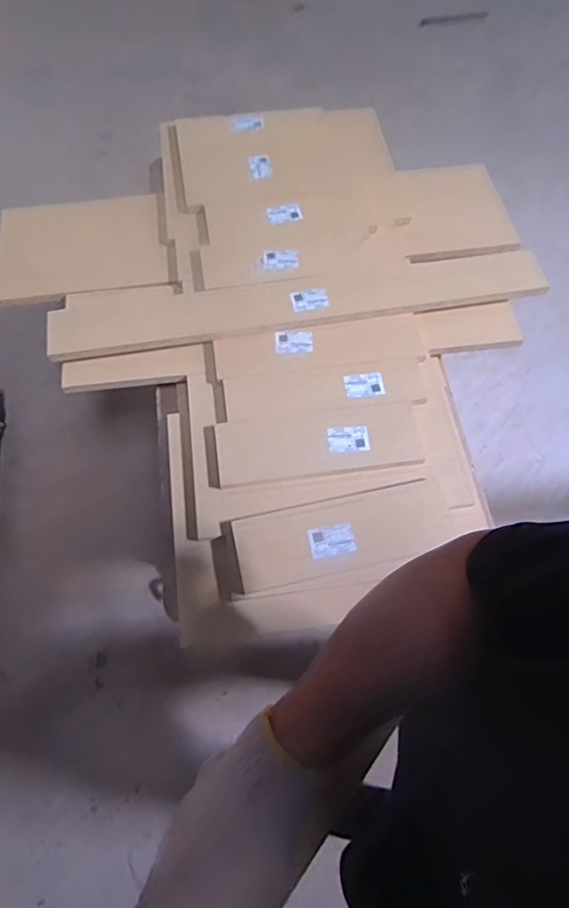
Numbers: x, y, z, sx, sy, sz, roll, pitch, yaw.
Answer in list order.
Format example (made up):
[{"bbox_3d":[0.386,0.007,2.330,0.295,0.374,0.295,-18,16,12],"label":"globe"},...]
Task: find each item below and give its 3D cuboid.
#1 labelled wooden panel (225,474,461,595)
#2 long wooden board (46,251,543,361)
[{"bbox_3d":[0.077,0.117,0.697,0.314,0.023,0.112,-12,67,-6],"label":"labelled wooden panel"},{"bbox_3d":[0.031,-0.267,0.842,0.814,0.028,0.136,-7,66,-4],"label":"long wooden board"}]

